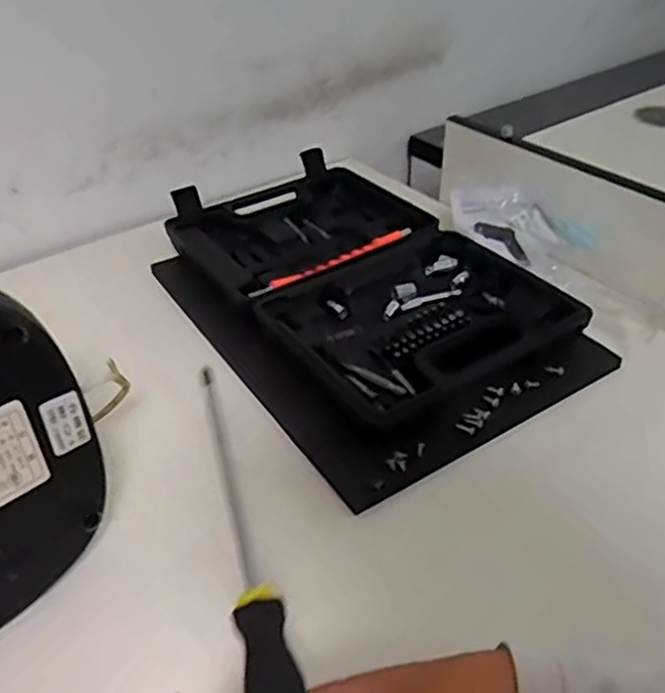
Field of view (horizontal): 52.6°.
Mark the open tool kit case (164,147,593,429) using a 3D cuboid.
[{"bbox_3d":[0.011,-0.070,0.597,0.227,0.034,0.372,-26,45,-27],"label":"open tool kit case"}]

